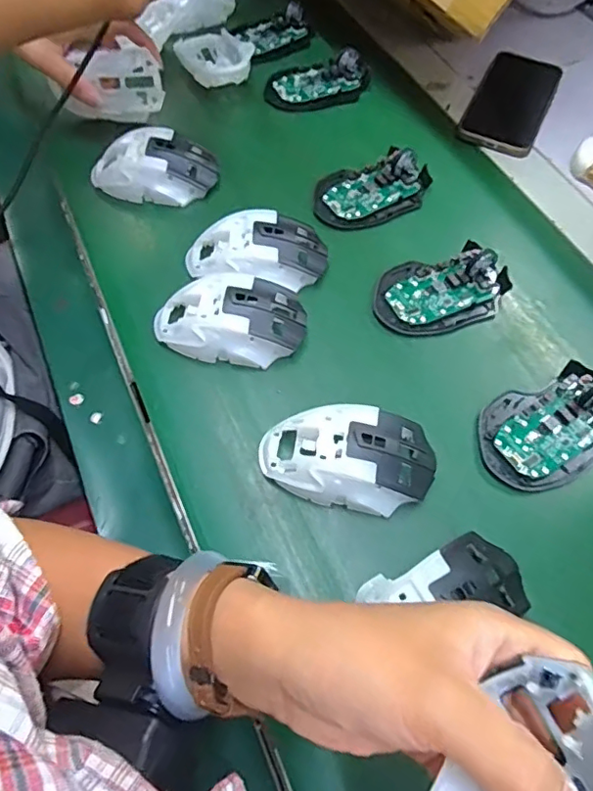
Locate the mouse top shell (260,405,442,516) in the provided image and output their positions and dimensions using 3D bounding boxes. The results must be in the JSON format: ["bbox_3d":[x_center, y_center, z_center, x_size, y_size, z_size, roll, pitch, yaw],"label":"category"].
[{"bbox_3d":[0.034,0.040,0.362,0.113,0.034,0.063,9,58,6],"label":"mouse top shell"}]

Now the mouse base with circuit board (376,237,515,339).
[{"bbox_3d":[0.119,-0.090,0.441,0.111,0.028,0.069,-11,62,-7],"label":"mouse base with circuit board"}]

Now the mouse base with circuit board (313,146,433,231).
[{"bbox_3d":[0.071,-0.192,0.497,0.114,0.024,0.070,-19,63,-11],"label":"mouse base with circuit board"}]

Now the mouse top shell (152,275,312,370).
[{"bbox_3d":[-0.049,-0.060,0.416,0.112,0.039,0.066,4,57,3],"label":"mouse top shell"}]

